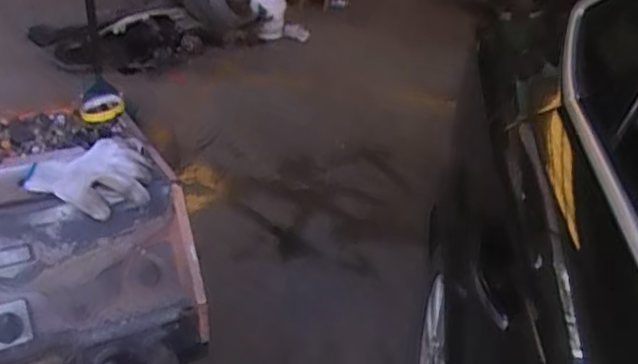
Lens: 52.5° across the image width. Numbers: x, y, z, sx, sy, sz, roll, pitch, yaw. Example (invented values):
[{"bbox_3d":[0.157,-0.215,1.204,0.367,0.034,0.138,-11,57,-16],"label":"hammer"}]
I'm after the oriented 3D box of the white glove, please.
[{"bbox_3d":[-0.350,-0.005,0.994,0.184,0.078,0.087,-8,31,-20],"label":"white glove"}]

